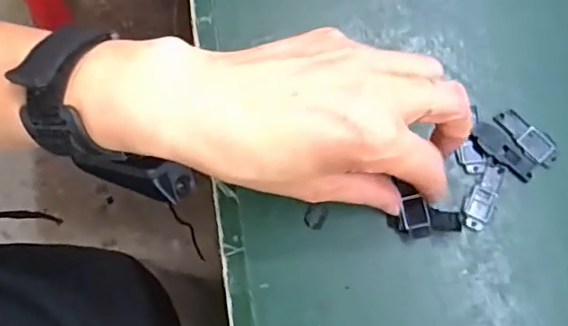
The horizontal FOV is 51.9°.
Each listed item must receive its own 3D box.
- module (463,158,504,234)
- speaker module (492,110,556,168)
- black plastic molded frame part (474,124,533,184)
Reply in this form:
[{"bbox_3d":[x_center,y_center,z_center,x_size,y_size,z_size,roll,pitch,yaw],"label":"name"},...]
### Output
[{"bbox_3d":[0.110,0.018,0.320,0.015,0.004,0.039,23,76,6],"label":"module"},{"bbox_3d":[0.136,-0.015,0.325,0.017,0.004,0.039,-39,79,-10],"label":"speaker module"},{"bbox_3d":[0.122,-0.006,0.323,0.013,0.004,0.040,-41,79,-10],"label":"black plastic molded frame part"}]

